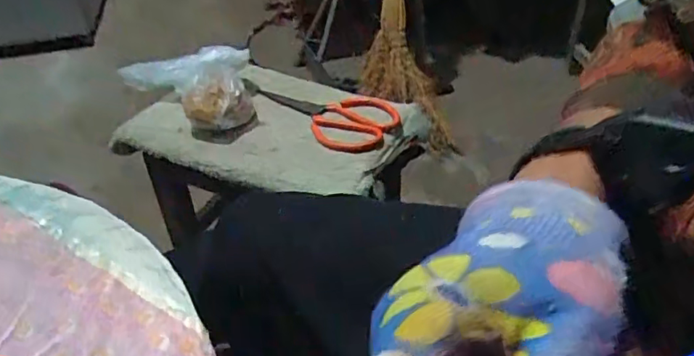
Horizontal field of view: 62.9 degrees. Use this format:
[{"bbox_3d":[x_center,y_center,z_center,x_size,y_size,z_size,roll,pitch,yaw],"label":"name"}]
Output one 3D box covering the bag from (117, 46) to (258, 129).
[{"bbox_3d":[-0.211,-0.113,0.717,0.183,0.065,0.125,-4,40,-1],"label":"bag"}]

